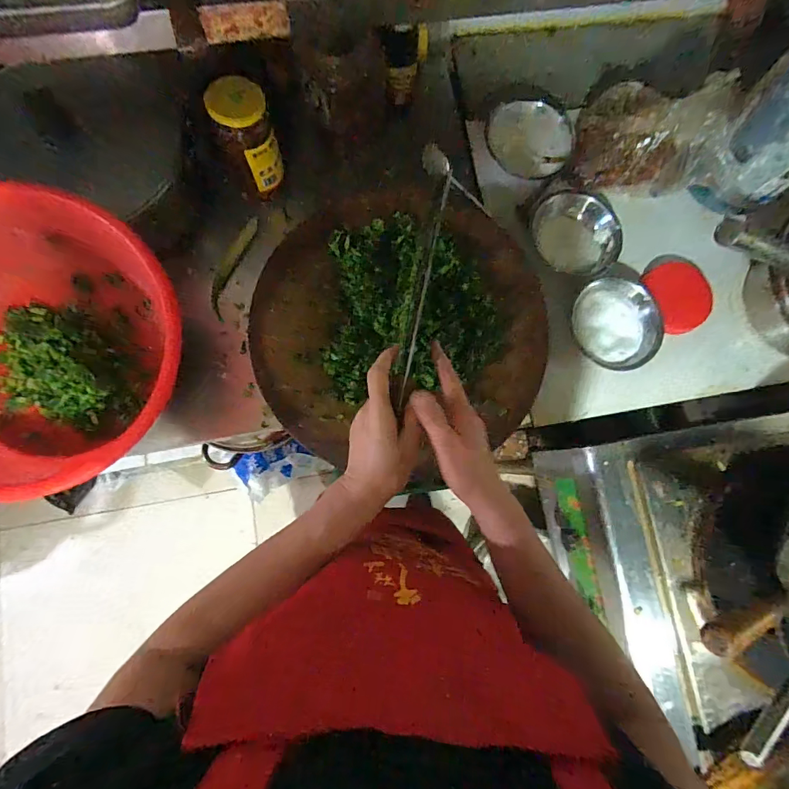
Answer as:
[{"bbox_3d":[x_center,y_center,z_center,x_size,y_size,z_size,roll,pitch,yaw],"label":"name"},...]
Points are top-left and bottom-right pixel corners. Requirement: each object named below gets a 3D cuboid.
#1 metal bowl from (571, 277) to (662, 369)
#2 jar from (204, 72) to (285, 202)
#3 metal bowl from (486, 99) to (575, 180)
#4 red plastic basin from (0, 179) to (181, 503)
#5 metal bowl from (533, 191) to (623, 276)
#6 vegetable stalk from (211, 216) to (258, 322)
[{"bbox_3d":[0.389,-0.124,0.727,0.142,0.051,0.152,0,81,-3],"label":"metal bowl"},{"bbox_3d":[-0.237,-0.397,0.661,0.089,0.161,0.076,8,80,-2],"label":"jar"},{"bbox_3d":[0.248,-0.470,0.769,0.154,0.037,0.131,21,95,-7],"label":"metal bowl"},{"bbox_3d":[-0.471,-0.062,0.559,0.373,0.155,0.352,0,81,-3],"label":"red plastic basin"},{"bbox_3d":[0.330,-0.289,0.747,0.139,0.041,0.146,0,81,-3],"label":"metal bowl"},{"bbox_3d":[-0.296,-0.232,0.765,0.036,0.026,0.190,27,94,2],"label":"vegetable stalk"}]

